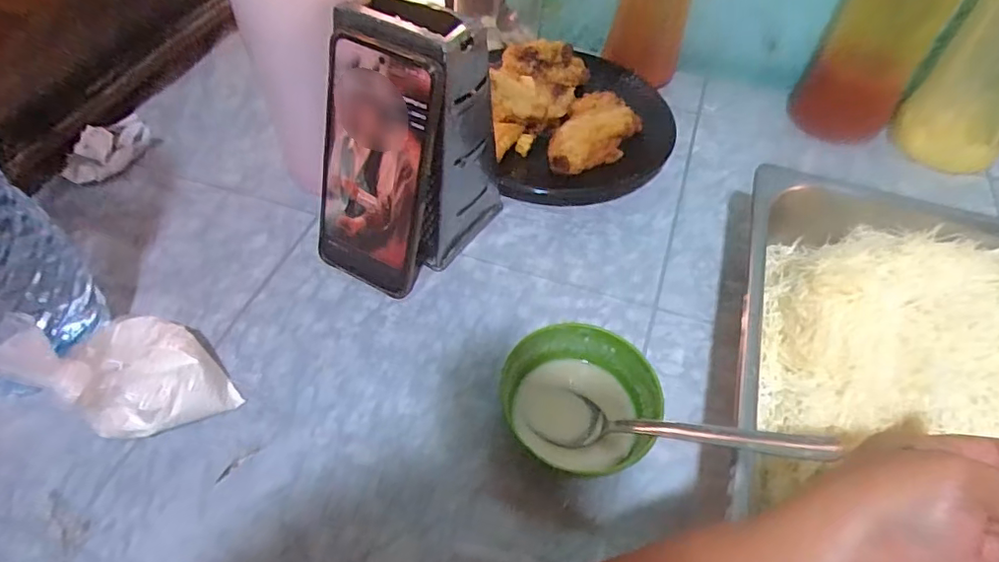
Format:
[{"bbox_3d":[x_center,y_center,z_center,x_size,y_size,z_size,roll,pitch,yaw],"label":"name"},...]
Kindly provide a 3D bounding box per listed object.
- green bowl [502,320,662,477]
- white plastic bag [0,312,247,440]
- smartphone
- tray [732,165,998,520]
[{"bbox_3d":[0.048,0.074,0.354,0.083,0.040,0.089,2,51,-2],"label":"green bowl"},{"bbox_3d":[-0.210,0.047,0.332,0.092,0.080,0.077,18,53,11],"label":"white plastic bag"},{"bbox_3d":[-0.082,-0.072,0.388,0.078,0.166,0.016,27,35,15],"label":"smartphone"},{"bbox_3d":[0.267,0.068,0.357,0.242,0.061,0.304,15,52,9],"label":"tray"}]

